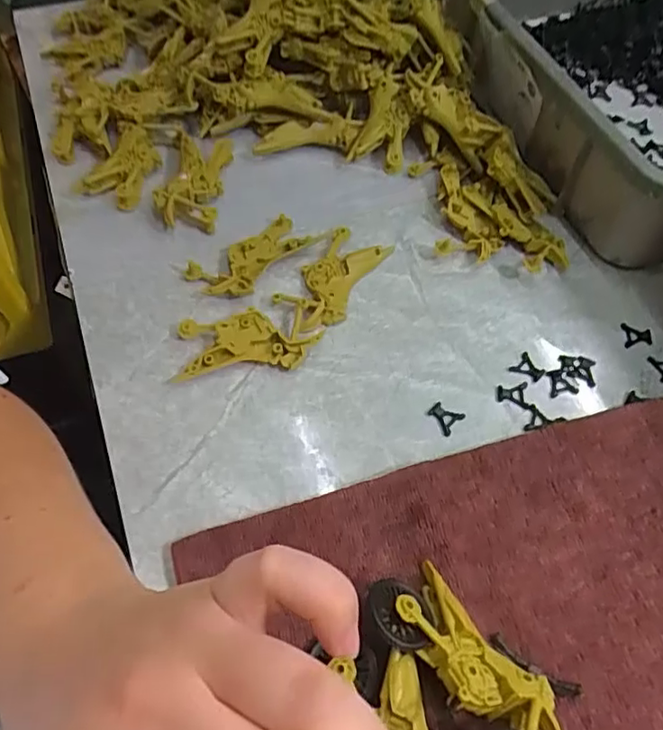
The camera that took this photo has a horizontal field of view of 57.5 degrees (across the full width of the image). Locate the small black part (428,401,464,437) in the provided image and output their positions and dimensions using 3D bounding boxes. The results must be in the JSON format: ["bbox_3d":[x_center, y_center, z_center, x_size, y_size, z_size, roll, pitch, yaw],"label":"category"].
[{"bbox_3d":[0.076,0.035,0.407,0.021,0.004,0.021,35,62,19],"label":"small black part"}]

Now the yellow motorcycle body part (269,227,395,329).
[{"bbox_3d":[0.003,-0.068,0.462,0.049,0.013,0.095,31,61,17],"label":"yellow motorcycle body part"}]

